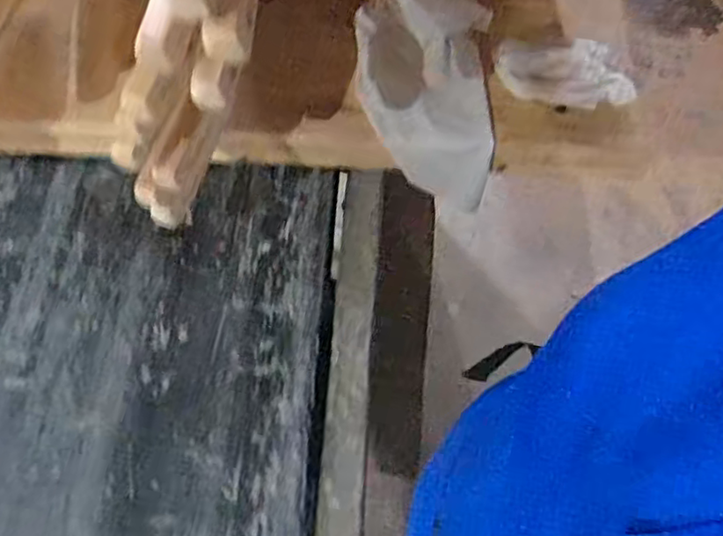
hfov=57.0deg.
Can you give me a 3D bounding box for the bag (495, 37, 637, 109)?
[{"bbox_3d":[0.253,-0.248,0.827,0.166,0.050,0.085,15,63,8],"label":"bag"}]

